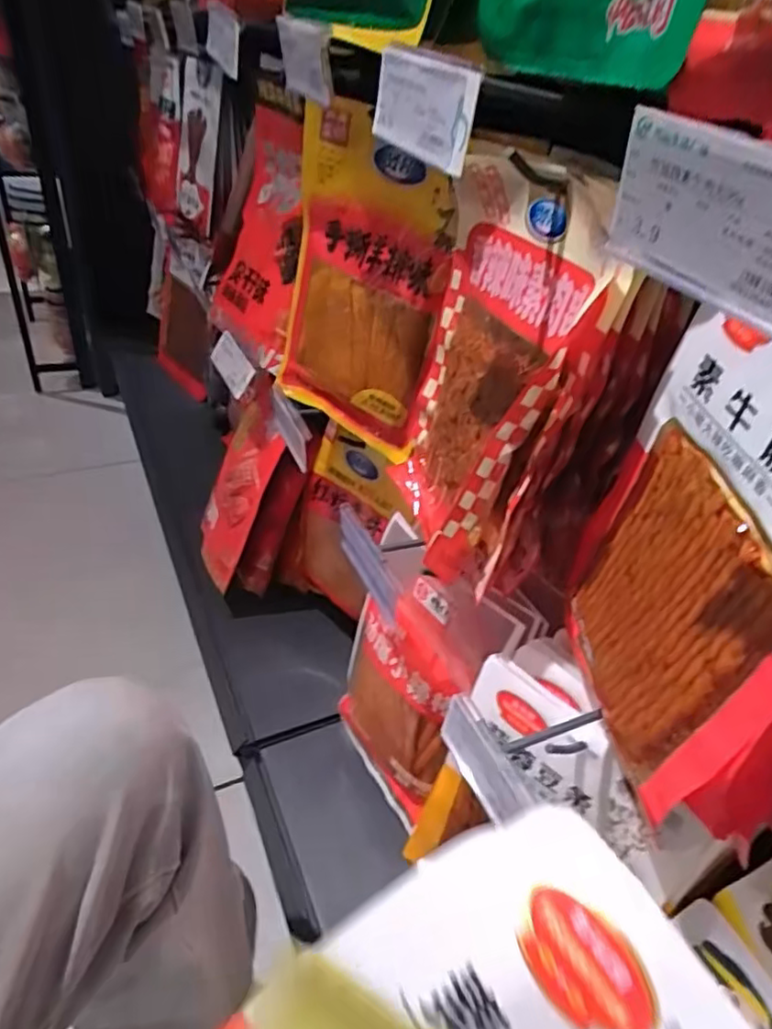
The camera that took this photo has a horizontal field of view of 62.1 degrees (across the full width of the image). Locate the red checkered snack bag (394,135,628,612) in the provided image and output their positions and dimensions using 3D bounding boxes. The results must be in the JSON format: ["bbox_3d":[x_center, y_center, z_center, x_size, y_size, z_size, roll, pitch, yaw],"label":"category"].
[{"bbox_3d":[0.060,-0.090,0.437,0.032,0.268,0.157,1,38,-24],"label":"red checkered snack bag"}]

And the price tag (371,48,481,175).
[{"bbox_3d":[0.018,-0.200,0.315,0.008,0.042,0.096,-5,40,-25],"label":"price tag"}]

